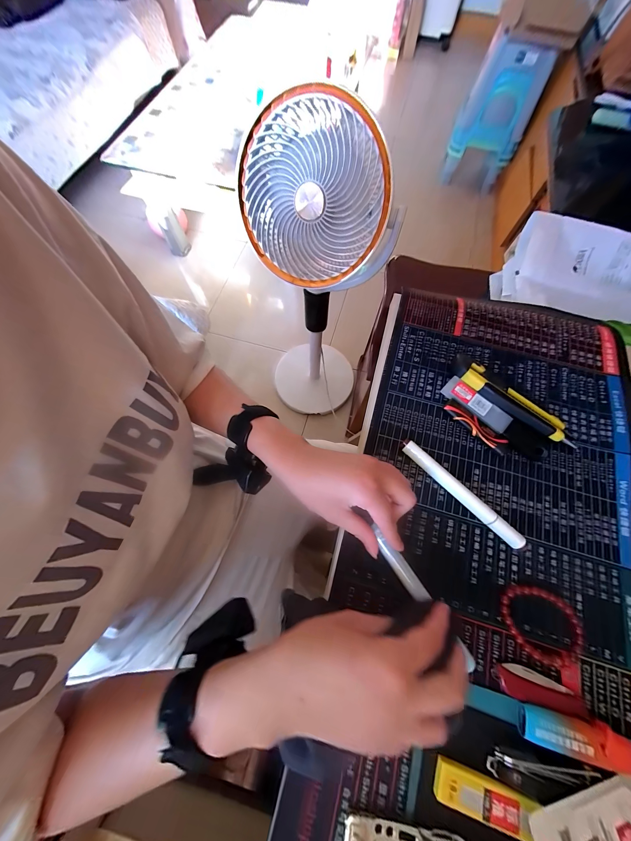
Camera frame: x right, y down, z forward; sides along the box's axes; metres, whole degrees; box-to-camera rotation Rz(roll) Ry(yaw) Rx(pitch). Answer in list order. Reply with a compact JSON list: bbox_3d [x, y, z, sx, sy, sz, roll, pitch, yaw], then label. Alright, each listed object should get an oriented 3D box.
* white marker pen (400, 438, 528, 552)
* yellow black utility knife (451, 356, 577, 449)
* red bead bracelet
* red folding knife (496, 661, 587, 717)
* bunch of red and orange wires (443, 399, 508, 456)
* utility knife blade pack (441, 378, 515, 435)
[{"bbox_3d":[0.152,0.075,0.284,0.151,0.015,0.013,43,74,13],"label":"white marker pen"},{"bbox_3d":[0.225,-0.023,0.316,0.149,0.023,0.030,40,74,12],"label":"yellow black utility knife"},{"bbox_3d":[0.207,0.187,0.249,0.070,0.007,0.058,15,70,4],"label":"red bead bracelet"},{"bbox_3d":[0.195,0.231,0.233,0.070,0.005,0.023,14,70,4],"label":"red folding knife"},{"bbox_3d":[0.182,0.006,0.309,0.077,0.015,0.018,43,75,13],"label":"bunch of red and orange wires"},{"bbox_3d":[0.188,-0.018,0.318,0.080,0.014,0.025,42,74,13],"label":"utility knife blade pack"}]

